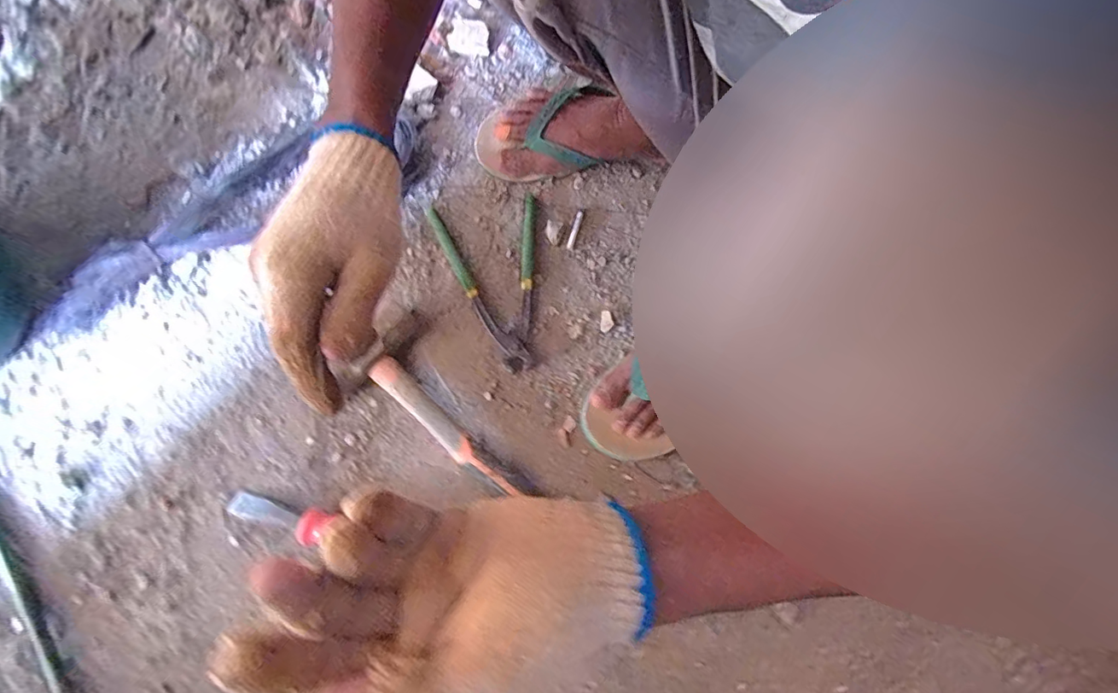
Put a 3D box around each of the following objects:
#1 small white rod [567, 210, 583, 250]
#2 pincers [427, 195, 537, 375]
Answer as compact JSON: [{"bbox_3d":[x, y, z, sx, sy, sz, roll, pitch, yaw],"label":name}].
[{"bbox_3d":[0.020,-0.144,0.607,0.008,0.004,0.054,18,74,1],"label":"small white rod"},{"bbox_3d":[-0.074,-0.074,0.575,0.125,0.016,0.215,-10,76,-7],"label":"pincers"}]

